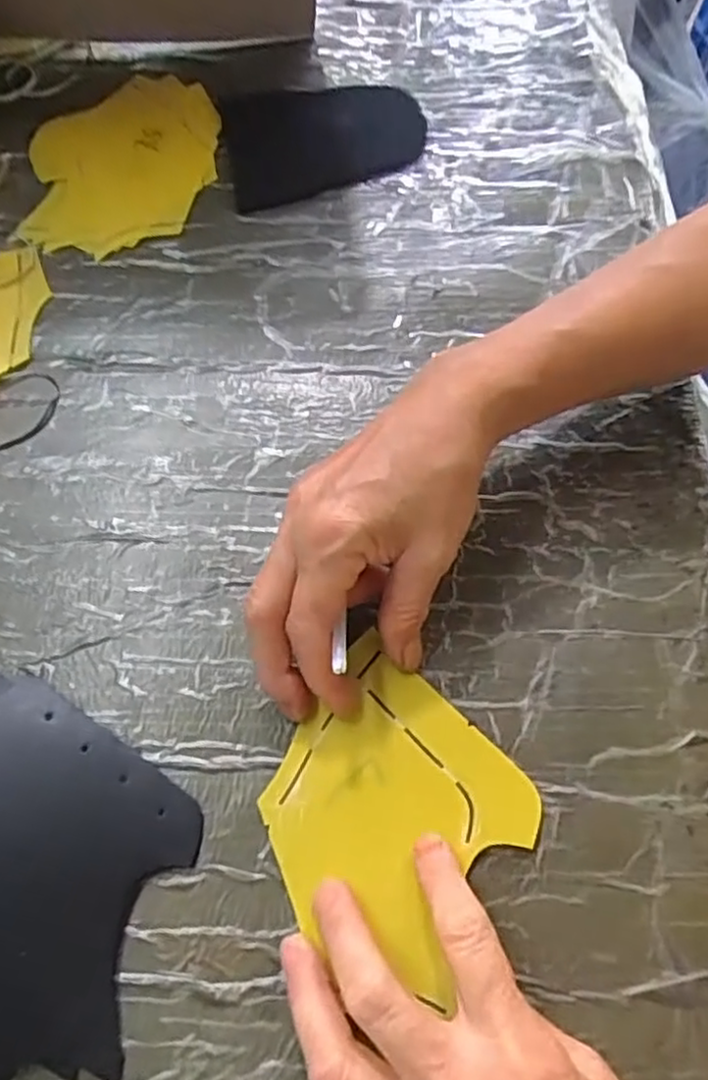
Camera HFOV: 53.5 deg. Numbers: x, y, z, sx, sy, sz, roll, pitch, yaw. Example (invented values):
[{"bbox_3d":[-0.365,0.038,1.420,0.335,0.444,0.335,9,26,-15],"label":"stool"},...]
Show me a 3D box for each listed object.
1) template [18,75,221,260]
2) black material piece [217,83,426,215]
[{"bbox_3d":[-0.142,-0.237,0.435,0.110,0.010,0.142,-2,66,0],"label":"template"},{"bbox_3d":[-0.019,-0.256,0.441,0.122,0.006,0.096,-12,66,-4],"label":"black material piece"}]

